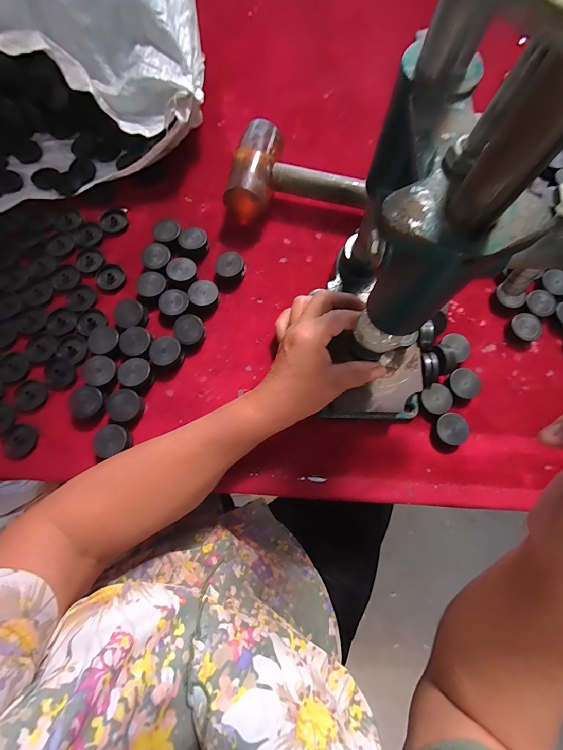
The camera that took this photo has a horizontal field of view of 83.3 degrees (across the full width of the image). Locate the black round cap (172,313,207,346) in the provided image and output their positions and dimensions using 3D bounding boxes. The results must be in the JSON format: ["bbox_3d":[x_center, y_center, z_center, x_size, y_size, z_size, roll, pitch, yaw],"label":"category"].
[{"bbox_3d":[-0.102,-0.049,0.354,0.030,0.019,0.033,0,76,0],"label":"black round cap"}]

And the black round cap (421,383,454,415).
[{"bbox_3d":[0.166,0.026,0.339,0.032,0.012,0.029,-33,79,-7],"label":"black round cap"}]

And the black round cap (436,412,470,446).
[{"bbox_3d":[0.179,0.057,0.333,0.033,0.014,0.032,0,76,0],"label":"black round cap"}]

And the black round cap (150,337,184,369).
[{"bbox_3d":[-0.125,-0.024,0.346,0.030,0.022,0.032,0,76,0],"label":"black round cap"}]

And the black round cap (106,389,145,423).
[{"bbox_3d":[-0.163,0.033,0.333,0.034,0.020,0.032,0,76,0],"label":"black round cap"}]

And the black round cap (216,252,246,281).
[{"bbox_3d":[-0.060,-0.127,0.372,0.031,0.019,0.032,0,76,0],"label":"black round cap"}]

